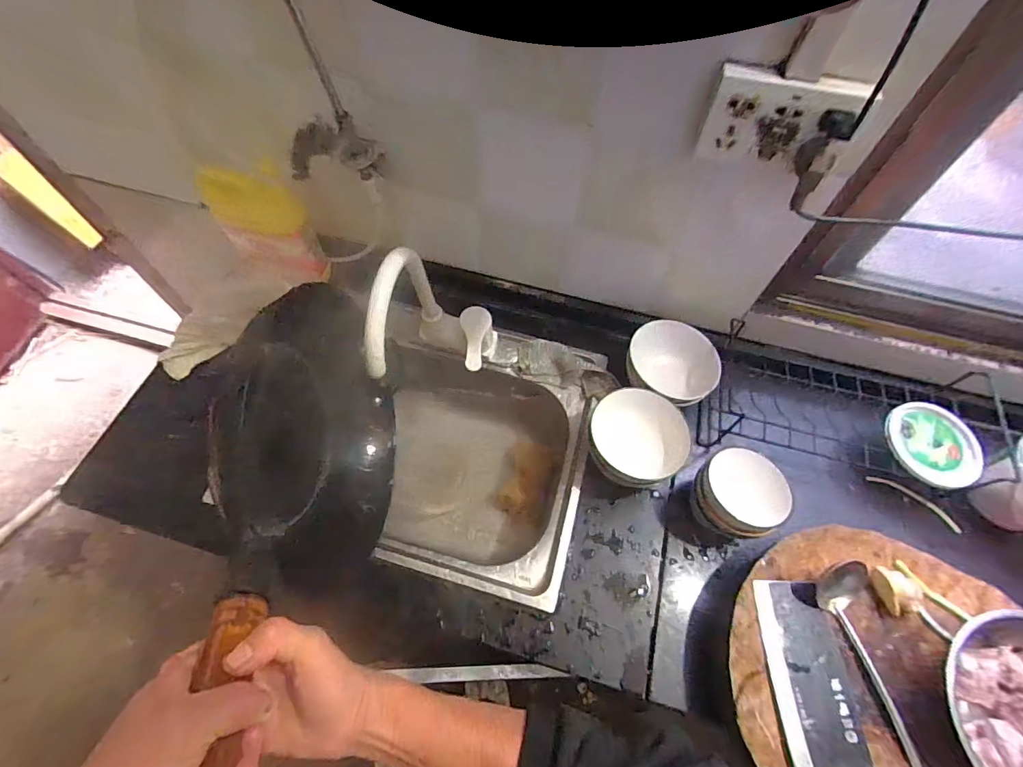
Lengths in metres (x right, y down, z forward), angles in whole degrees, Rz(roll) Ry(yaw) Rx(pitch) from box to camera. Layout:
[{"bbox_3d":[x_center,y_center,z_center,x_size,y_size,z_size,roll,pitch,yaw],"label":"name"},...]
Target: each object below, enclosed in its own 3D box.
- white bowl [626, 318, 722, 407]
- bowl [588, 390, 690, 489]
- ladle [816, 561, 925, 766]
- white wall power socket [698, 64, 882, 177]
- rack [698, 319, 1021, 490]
[{"bbox_3d":[0.253,-0.030,0.700,0.143,0.067,0.113,9,61,3],"label":"white bowl"},{"bbox_3d":[0.183,0.081,0.658,0.140,0.079,0.126,-3,61,-3],"label":"bowl"},{"bbox_3d":[0.404,0.331,0.476,0.055,0.034,0.258,-2,61,-3],"label":"ladle"},{"bbox_3d":[0.272,-0.256,0.447,0.146,0.089,0.035,18,62,8],"label":"white wall power socket"},{"bbox_3d":[0.493,0.040,0.679,0.371,0.121,0.164,15,61,7],"label":"rack"}]

